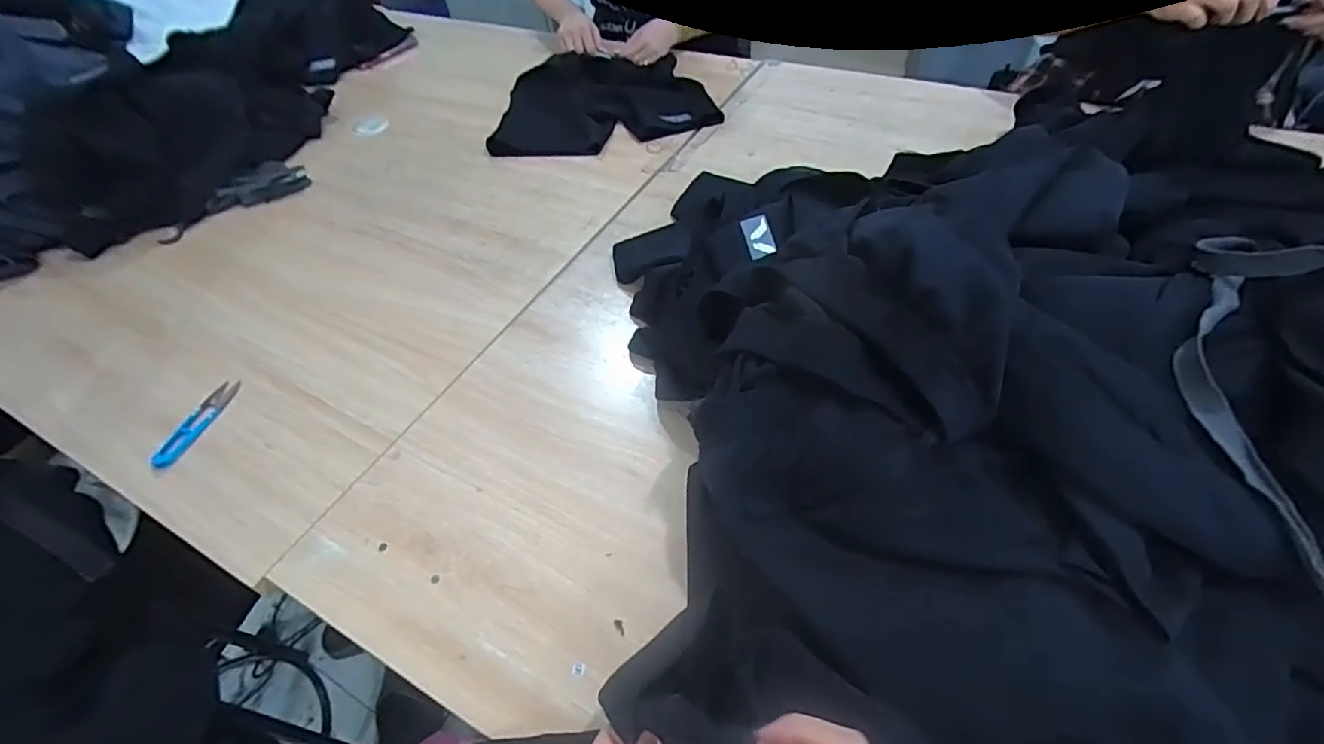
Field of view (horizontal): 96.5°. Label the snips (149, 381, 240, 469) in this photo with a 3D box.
[{"bbox_3d":[-0.528,0.057,0.672,0.027,0.012,0.119,8,51,13],"label":"snips"}]

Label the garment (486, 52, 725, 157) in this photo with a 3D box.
[{"bbox_3d":[-0.094,-0.489,1.062,0.372,0.035,0.289,-1,50,5],"label":"garment"}]

